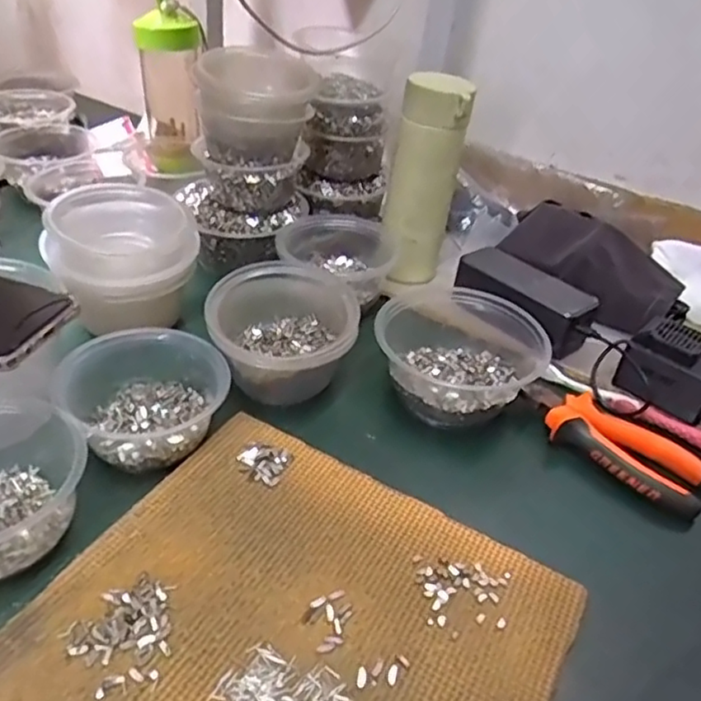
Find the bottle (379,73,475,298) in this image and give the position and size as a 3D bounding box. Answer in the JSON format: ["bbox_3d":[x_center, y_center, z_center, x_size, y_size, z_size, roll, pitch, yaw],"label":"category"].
[{"bbox_3d":[0.074,-0.162,0.626,0.065,0.191,0.051,-5,40,-16],"label":"bottle"}]

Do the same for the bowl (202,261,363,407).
[{"bbox_3d":[-0.051,-0.014,0.515,0.109,0.067,0.111,5,38,-4],"label":"bowl"}]

